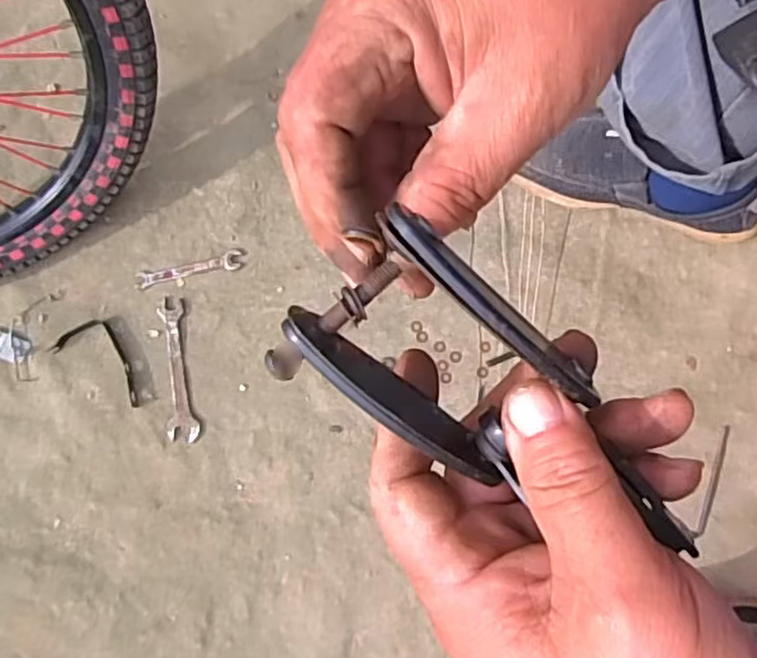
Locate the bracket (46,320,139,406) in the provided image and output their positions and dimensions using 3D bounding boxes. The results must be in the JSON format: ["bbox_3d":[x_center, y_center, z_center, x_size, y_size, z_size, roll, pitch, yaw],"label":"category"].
[{"bbox_3d":[-0.286,0.028,0.698,0.110,0.011,0.056,31,83,9],"label":"bracket"}]

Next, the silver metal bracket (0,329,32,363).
[{"bbox_3d":[-0.399,0.017,0.705,0.057,0.011,0.027,17,81,7],"label":"silver metal bracket"}]

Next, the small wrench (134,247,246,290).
[{"bbox_3d":[-0.204,-0.065,0.715,0.118,0.006,0.024,-12,79,1],"label":"small wrench"}]

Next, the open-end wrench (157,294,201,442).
[{"bbox_3d":[-0.212,0.042,0.695,0.031,0.010,0.151,-11,79,2],"label":"open-end wrench"}]

